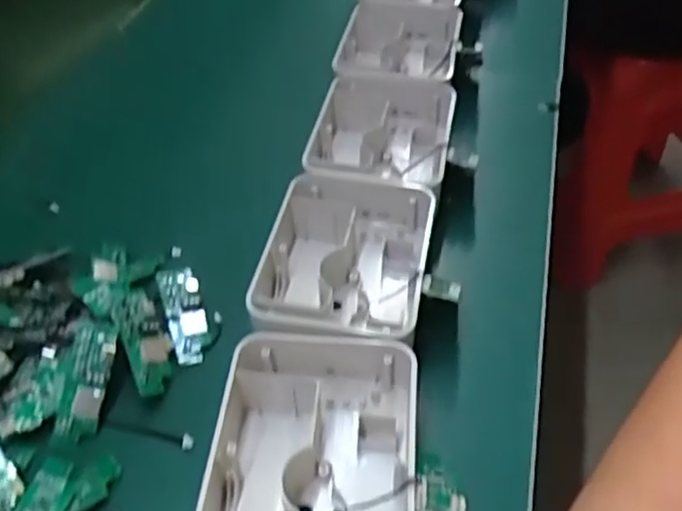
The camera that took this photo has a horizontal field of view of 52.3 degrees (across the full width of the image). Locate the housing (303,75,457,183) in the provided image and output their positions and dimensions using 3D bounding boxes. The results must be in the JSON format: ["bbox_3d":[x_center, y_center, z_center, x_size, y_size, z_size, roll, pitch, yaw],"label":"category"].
[{"bbox_3d":[0.032,-0.085,0.536,0.098,0.054,0.130,7,48,10],"label":"housing"}]

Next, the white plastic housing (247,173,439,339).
[{"bbox_3d":[0.004,0.014,0.449,0.103,0.059,0.131,6,48,10],"label":"white plastic housing"}]

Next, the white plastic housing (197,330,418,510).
[{"bbox_3d":[-0.014,0.109,0.352,0.101,0.051,0.133,2,47,6],"label":"white plastic housing"}]

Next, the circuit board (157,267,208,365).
[{"bbox_3d":[-0.099,0.036,0.441,0.024,0.014,0.070,-17,48,-12],"label":"circuit board"}]

